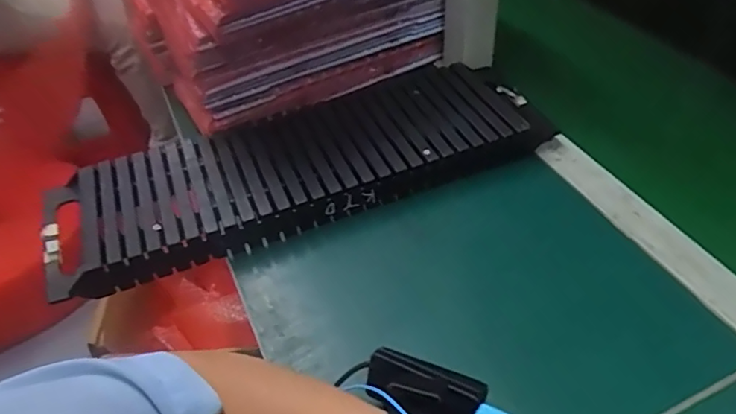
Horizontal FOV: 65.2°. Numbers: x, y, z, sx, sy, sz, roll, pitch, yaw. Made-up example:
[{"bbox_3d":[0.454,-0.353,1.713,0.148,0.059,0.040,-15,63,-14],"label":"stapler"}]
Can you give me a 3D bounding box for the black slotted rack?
[{"bbox_3d":[-0.055,-0.042,0.527,0.468,0.059,0.150,-17,45,-12],"label":"black slotted rack"}]

